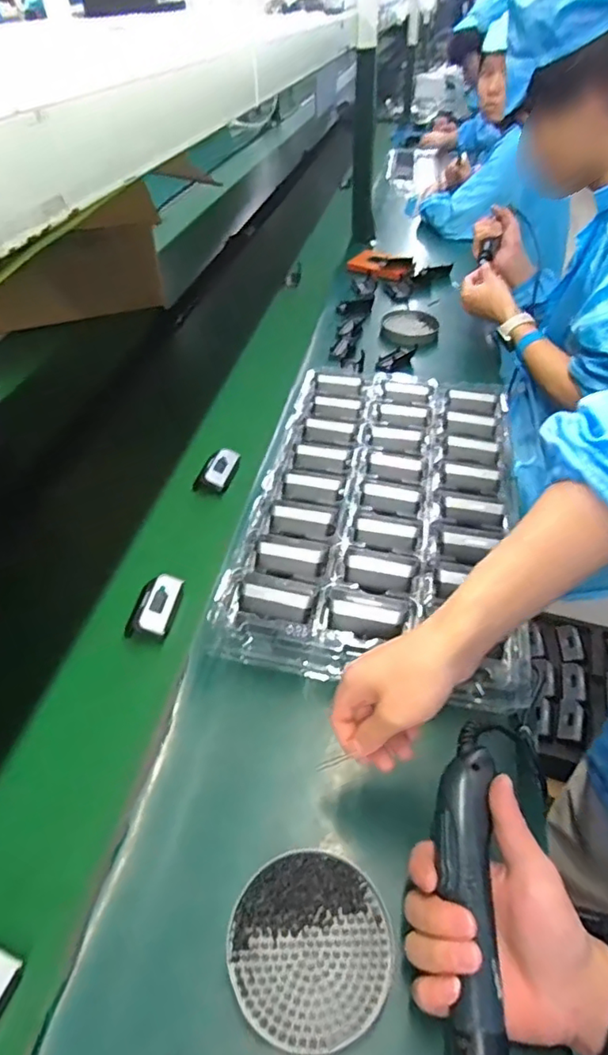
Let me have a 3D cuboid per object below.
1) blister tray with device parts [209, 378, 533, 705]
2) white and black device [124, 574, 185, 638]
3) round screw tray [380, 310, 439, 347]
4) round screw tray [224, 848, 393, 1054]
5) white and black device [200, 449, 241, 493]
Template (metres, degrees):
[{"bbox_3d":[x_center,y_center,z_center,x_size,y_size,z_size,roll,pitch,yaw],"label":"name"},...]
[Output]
[{"bbox_3d":[0.098,-0.040,0.675,0.301,0.050,0.497,7,45,7],"label":"blister tray with device parts"},{"bbox_3d":[-0.163,0.086,0.622,0.045,0.028,0.077,6,45,6],"label":"white and black device"},{"bbox_3d":[0.216,-0.388,1.111,0.112,0.029,0.130,-18,47,-17],"label":"round screw tray"},{"bbox_3d":[0.005,0.293,0.399,0.109,0.008,0.111,0,45,0],"label":"round screw tray"},{"bbox_3d":[-0.119,-0.082,0.799,0.045,0.027,0.076,10,46,10],"label":"white and black device"}]

